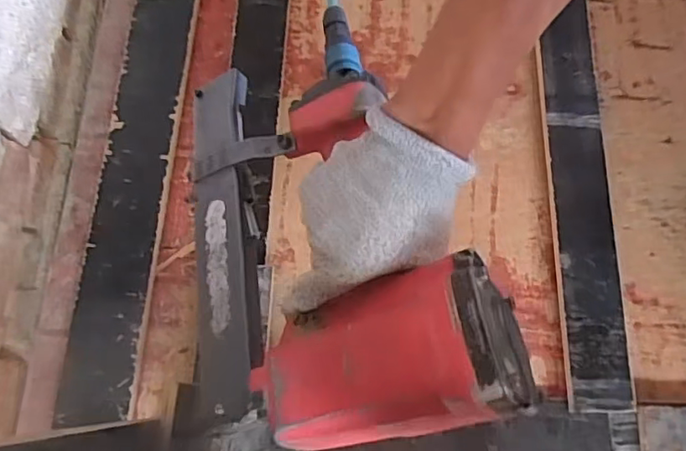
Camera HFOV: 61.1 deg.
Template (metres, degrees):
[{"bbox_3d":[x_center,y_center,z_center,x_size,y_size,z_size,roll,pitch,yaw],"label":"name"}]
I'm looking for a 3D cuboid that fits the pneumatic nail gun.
[{"bbox_3d":[-0.003,-0.005,0.425,0.233,0.085,0.318,-20,58,28],"label":"pneumatic nail gun"}]

